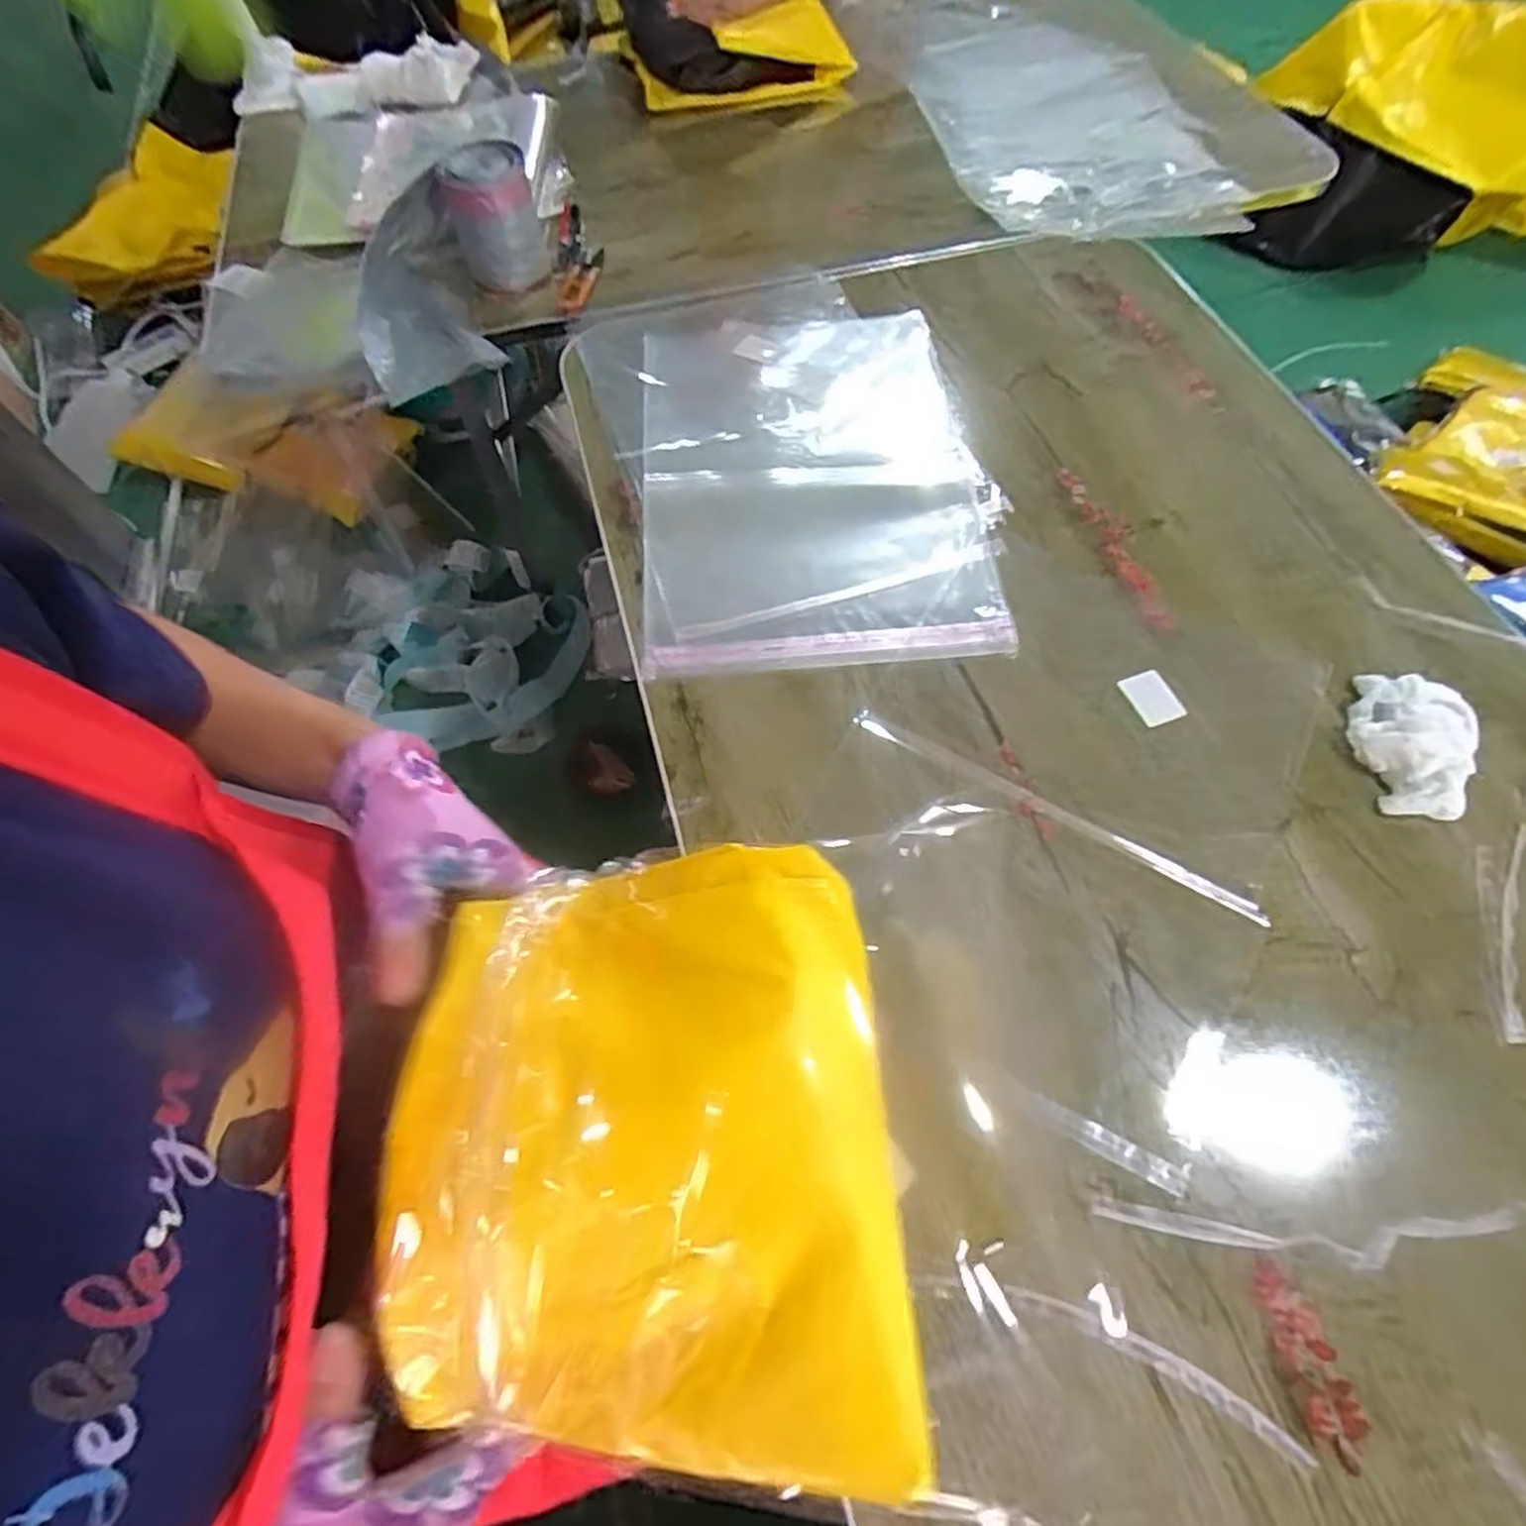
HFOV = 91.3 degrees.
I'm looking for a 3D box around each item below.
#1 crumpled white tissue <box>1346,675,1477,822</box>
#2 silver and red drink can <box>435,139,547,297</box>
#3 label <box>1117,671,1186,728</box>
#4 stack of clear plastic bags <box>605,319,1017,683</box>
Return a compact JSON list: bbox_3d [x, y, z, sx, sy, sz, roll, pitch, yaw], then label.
[{"bbox_3d":[0.404,-0.014,0.466,0.064,0.021,0.099,22,64,13],"label":"crumpled white tissue"},{"bbox_3d":[-0.247,-0.494,0.685,0.078,0.094,0.072,-16,63,-7],"label":"silver and red drink can"},{"bbox_3d":[0.261,-0.044,0.500,0.030,0.004,0.039,-18,63,-8],"label":"label"},{"bbox_3d":[0.035,-0.235,0.599,0.268,0.011,0.376,-7,62,-3],"label":"stack of clear plastic bags"}]

